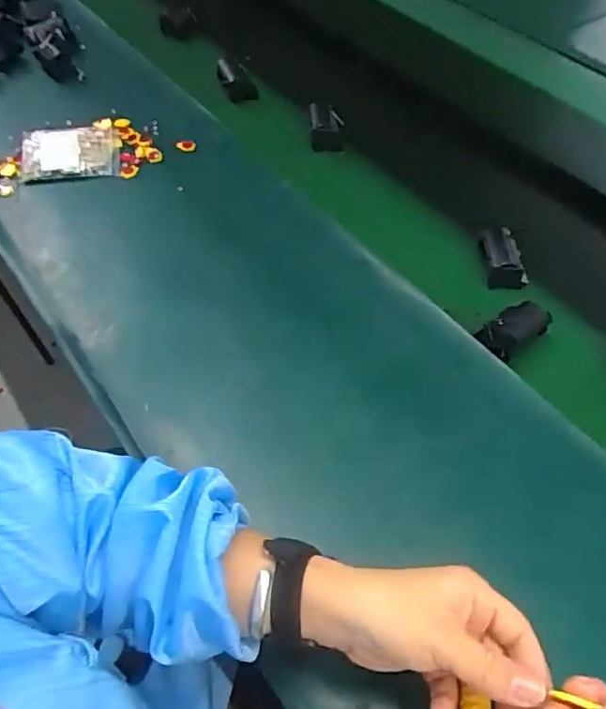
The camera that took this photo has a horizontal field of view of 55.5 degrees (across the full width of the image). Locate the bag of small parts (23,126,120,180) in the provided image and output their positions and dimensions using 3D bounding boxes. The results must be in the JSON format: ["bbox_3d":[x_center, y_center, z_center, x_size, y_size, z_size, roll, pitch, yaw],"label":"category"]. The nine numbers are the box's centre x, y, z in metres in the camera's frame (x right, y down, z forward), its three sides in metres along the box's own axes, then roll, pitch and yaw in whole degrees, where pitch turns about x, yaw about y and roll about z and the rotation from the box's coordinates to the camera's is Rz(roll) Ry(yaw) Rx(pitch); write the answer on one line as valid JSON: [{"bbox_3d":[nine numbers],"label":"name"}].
[{"bbox_3d":[-0.326,-0.283,0.807,0.125,0.021,0.098,-11,54,-11],"label":"bag of small parts"}]

